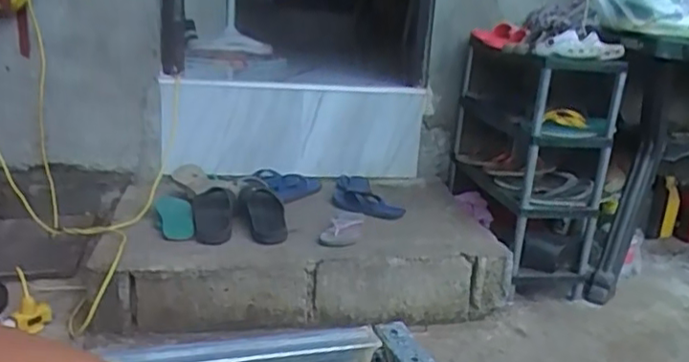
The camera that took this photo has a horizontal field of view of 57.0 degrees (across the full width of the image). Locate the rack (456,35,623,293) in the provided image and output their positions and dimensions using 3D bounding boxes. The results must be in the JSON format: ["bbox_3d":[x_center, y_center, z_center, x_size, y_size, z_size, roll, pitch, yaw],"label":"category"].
[{"bbox_3d":[0.531,-0.076,1.868,0.272,0.653,0.552,1,16,-10],"label":"rack"}]

